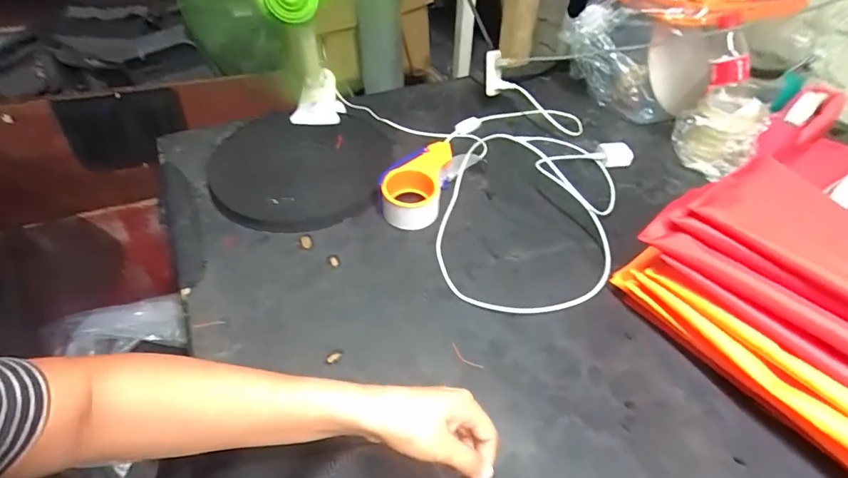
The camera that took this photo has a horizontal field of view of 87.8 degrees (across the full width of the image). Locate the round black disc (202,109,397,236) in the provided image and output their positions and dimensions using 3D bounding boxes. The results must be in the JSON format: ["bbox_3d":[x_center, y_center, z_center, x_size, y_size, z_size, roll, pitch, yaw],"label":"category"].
[{"bbox_3d":[-0.192,-0.119,0.708,0.278,0.039,0.277,-8,43,-10],"label":"round black disc"}]

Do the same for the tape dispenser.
[{"bbox_3d":[-0.012,-0.082,0.655,0.082,0.060,0.142,11,43,10],"label":"tape dispenser"}]

